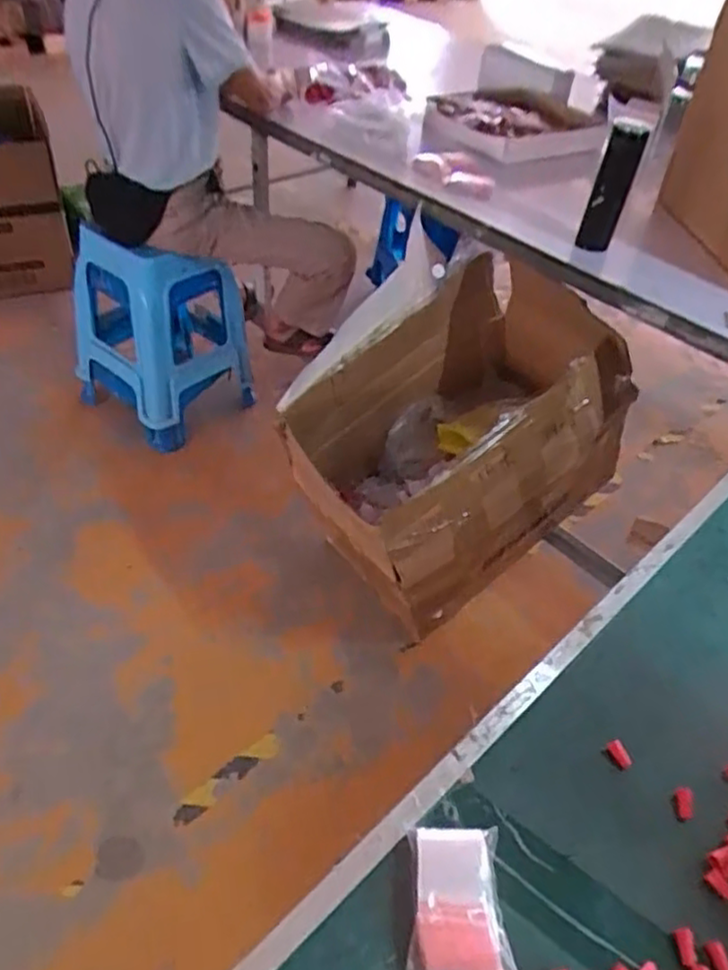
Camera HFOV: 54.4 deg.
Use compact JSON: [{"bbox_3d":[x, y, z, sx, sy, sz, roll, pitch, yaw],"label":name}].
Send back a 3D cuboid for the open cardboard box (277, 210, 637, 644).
[{"bbox_3d":[0.211,-0.095,1.569,0.746,0.557,0.464,-26,51,-29],"label":"open cardboard box"}]

